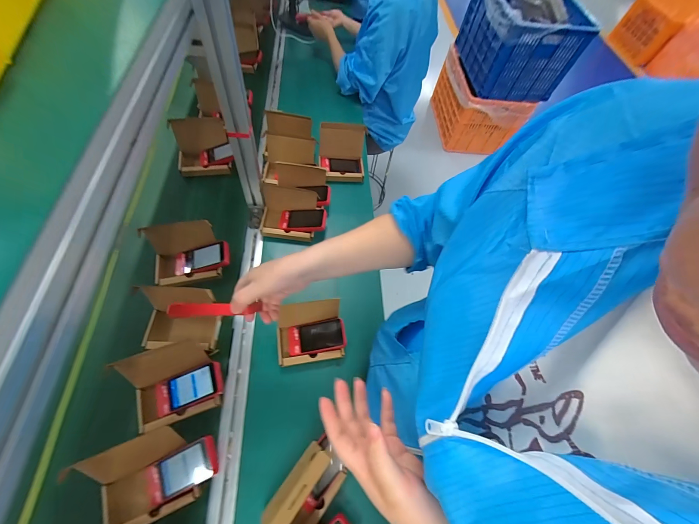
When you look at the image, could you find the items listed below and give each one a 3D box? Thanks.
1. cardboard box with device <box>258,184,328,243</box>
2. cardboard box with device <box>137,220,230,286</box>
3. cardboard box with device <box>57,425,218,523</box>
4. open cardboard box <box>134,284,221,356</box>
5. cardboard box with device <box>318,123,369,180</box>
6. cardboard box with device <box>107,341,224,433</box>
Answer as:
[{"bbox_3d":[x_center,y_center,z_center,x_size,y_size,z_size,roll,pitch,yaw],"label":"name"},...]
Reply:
[{"bbox_3d":[-0.143,-0.126,0.749,0.170,0.078,0.109,6,62,0],"label":"cardboard box with device"},{"bbox_3d":[-0.377,-0.014,0.692,0.178,0.113,0.112,-12,63,-9],"label":"cardboard box with device"},{"bbox_3d":[-0.318,0.352,0.487,0.192,0.099,0.121,-21,65,-13],"label":"cardboard box with device"},{"bbox_3d":[-0.345,0.119,0.604,0.157,0.119,0.098,1,62,-3],"label":"open cardboard box"},{"bbox_3d":[-0.022,-0.322,0.885,0.137,0.106,0.147,-1,62,-4],"label":"cardboard box with device"},{"bbox_3d":[-0.329,0.231,0.553,0.171,0.101,0.125,-20,65,-13],"label":"cardboard box with device"}]

